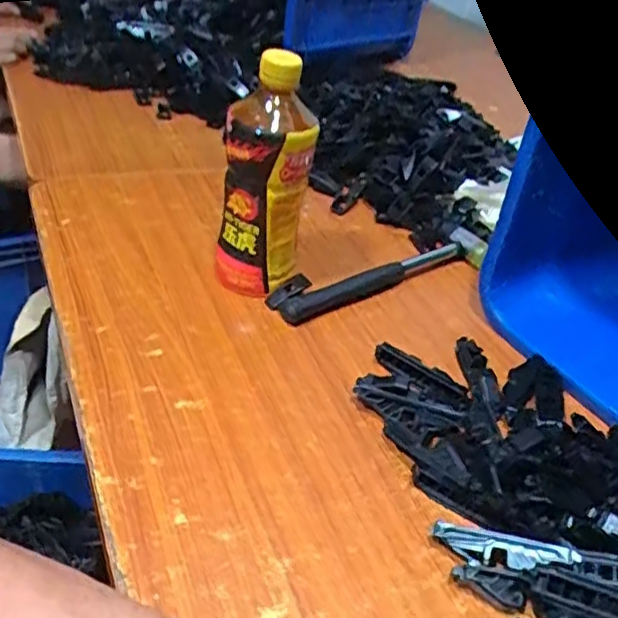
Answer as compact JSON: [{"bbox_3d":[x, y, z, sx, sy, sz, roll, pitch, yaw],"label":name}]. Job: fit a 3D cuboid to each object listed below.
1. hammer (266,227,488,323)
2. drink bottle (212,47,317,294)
[{"bbox_3d":[0.071,-0.035,0.608,0.235,0.024,0.043,-17,44,-31],"label":"hammer"},{"bbox_3d":[-0.037,-0.099,0.524,0.060,0.187,0.057,-22,47,-35],"label":"drink bottle"}]

